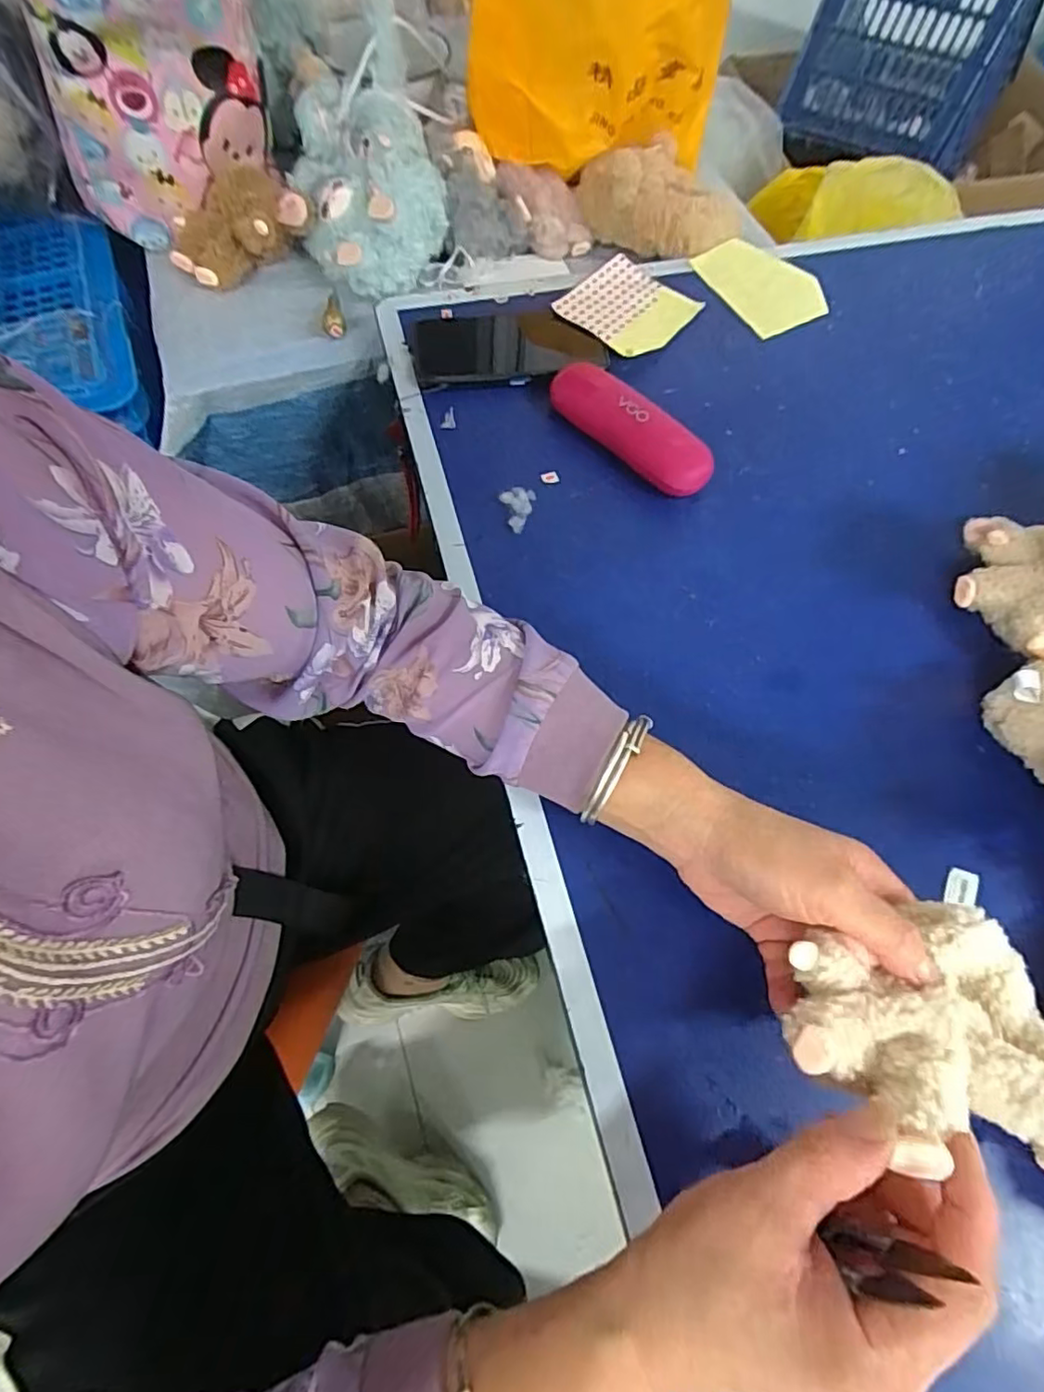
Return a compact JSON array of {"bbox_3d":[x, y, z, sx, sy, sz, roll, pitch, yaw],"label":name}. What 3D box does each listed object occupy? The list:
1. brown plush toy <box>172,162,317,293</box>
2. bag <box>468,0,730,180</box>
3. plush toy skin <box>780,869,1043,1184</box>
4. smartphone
[{"bbox_3d":[-0.270,-0.443,0.583,0.122,0.056,0.089,-41,74,-19],"label":"brown plush toy"},{"bbox_3d":[0.075,-0.609,0.574,0.235,0.225,0.221,-1,66,-4],"label":"bag"},{"bbox_3d":[0.173,0.143,0.259,0.112,0.043,0.098,-9,45,-12],"label":"plush toy skin"},{"bbox_3d":[-0.012,-0.309,0.541,0.164,0.013,0.083,-10,67,-8],"label":"smartphone"}]

